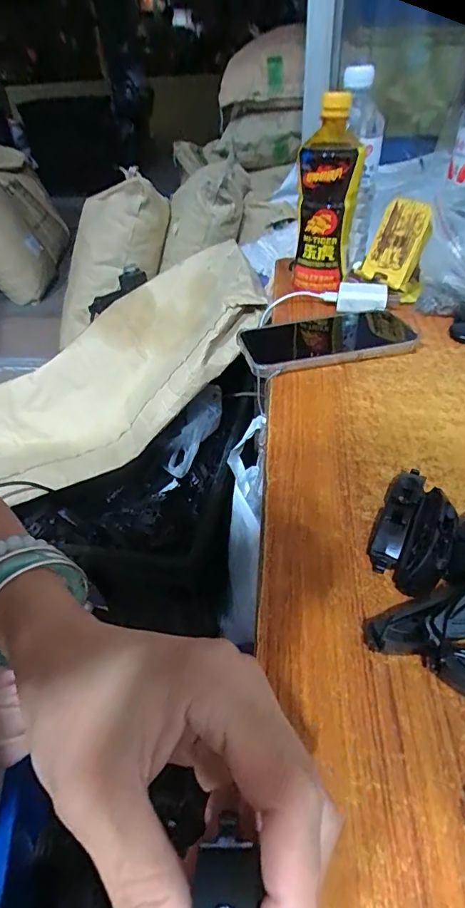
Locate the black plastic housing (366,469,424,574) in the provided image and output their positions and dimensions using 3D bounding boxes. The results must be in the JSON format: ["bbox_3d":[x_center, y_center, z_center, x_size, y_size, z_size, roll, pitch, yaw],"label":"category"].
[{"bbox_3d":[0.100,0.037,0.281,0.020,0.018,0.078,17,44,24],"label":"black plastic housing"}]

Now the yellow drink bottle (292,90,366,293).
[{"bbox_3d":[0.106,-0.281,0.516,0.066,0.185,0.075,5,41,11],"label":"yellow drink bottle"}]

